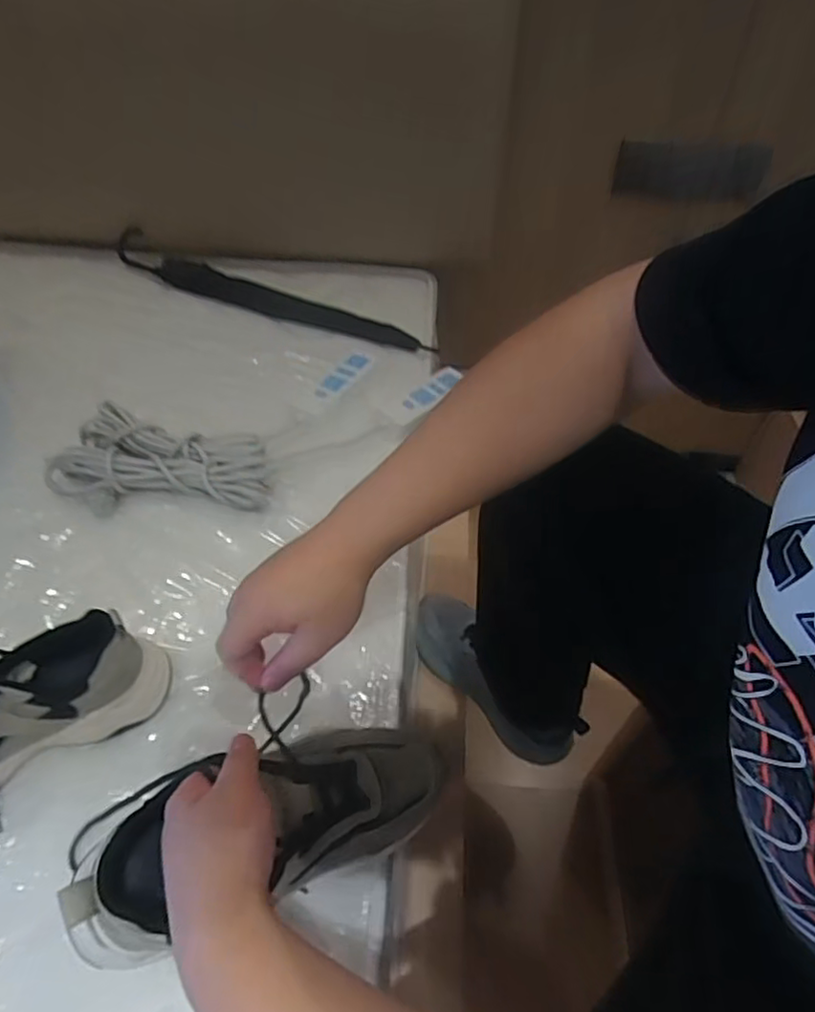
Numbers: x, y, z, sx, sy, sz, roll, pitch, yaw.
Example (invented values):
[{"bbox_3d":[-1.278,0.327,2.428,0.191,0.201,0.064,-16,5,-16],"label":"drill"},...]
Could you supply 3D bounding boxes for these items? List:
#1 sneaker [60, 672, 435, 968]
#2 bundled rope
[{"bbox_3d":[-0.089,0.213,0.440,0.259,0.096,0.101,-7,48,-24],"label":"sneaker"},{"bbox_3d":[-0.306,-0.048,0.793,0.263,0.056,0.145,10,48,6],"label":"bundled rope"}]

